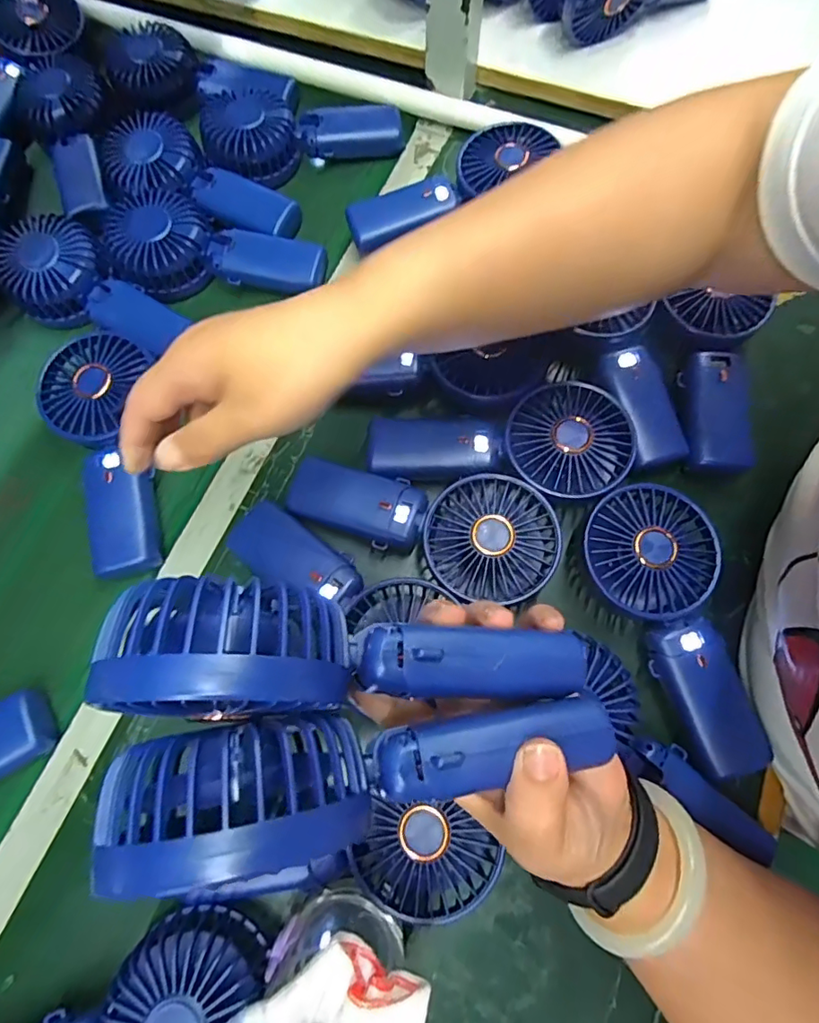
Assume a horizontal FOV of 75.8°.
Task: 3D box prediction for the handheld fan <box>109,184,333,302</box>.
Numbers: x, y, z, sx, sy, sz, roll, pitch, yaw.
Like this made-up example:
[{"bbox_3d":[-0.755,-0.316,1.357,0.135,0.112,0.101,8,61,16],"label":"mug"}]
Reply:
[{"bbox_3d":[-0.171,-0.221,0.445,0.193,0.036,0.089,12,73,5],"label":"handheld fan"}]

